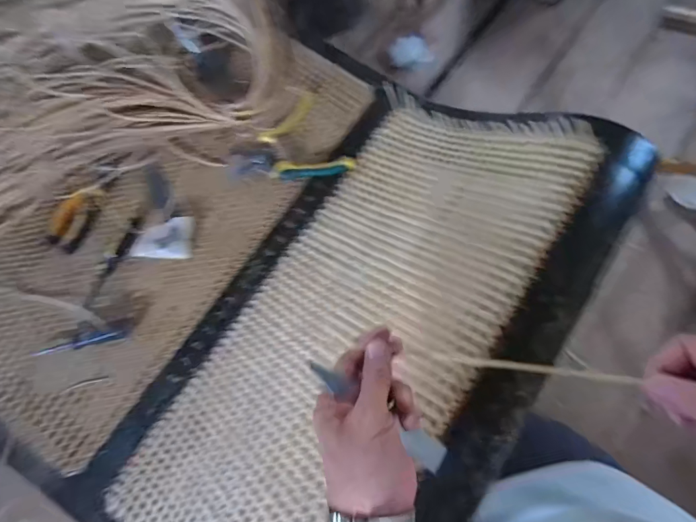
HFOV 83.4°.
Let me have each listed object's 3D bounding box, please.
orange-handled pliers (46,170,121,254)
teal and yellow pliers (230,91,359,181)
[{"bbox_3d":[-0.376,-0.078,0.556,0.042,0.020,0.130,24,76,8],"label":"orange-handled pliers"},{"bbox_3d":[-0.095,-0.163,0.590,0.168,0.022,0.138,-31,75,-6],"label":"teal and yellow pliers"}]

